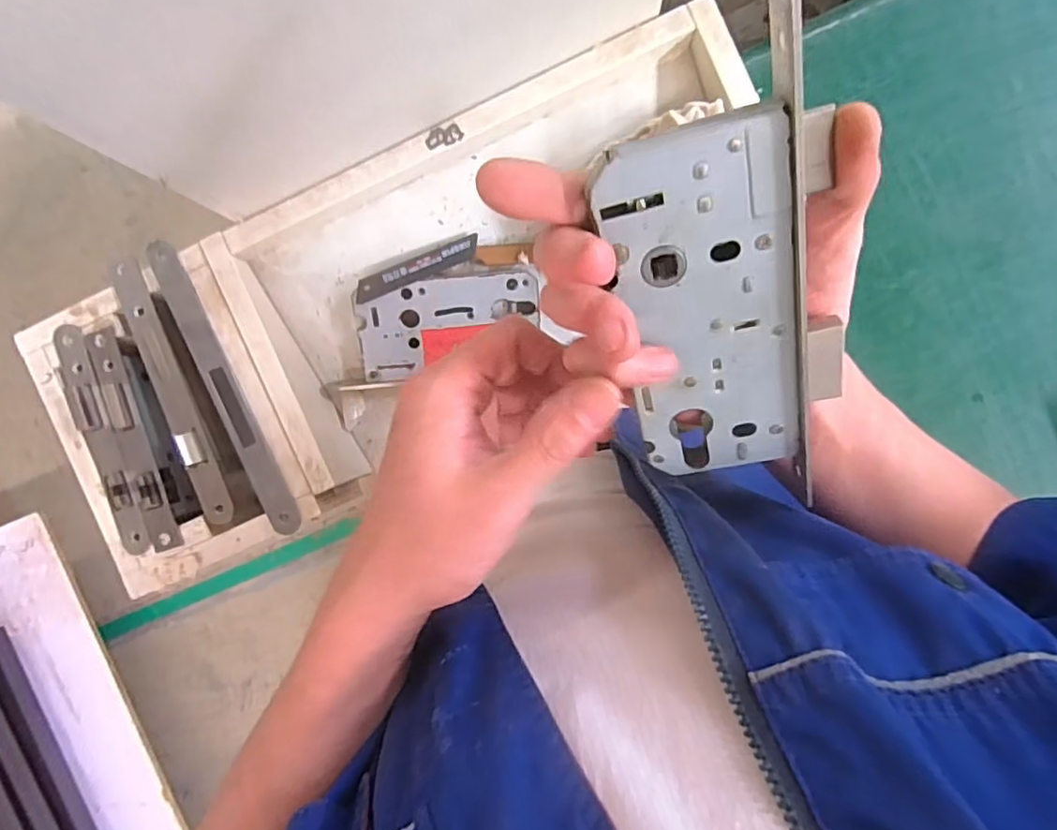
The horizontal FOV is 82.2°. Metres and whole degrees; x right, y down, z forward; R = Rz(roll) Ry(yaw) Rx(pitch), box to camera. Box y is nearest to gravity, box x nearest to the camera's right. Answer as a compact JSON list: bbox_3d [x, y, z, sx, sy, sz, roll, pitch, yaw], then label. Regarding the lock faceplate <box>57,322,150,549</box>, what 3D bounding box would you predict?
[{"bbox_3d":[-0.319,0.019,0.453,0.026,0.006,0.174,-19,90,1],"label":"lock faceplate"}]

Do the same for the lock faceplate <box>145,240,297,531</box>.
[{"bbox_3d":[-0.224,-0.020,0.444,0.023,0.007,0.228,-25,90,-15],"label":"lock faceplate"}]

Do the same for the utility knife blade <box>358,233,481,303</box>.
[{"bbox_3d":[-0.084,-0.112,0.463,0.099,0.004,0.018,-22,97,-4],"label":"utility knife blade"}]

